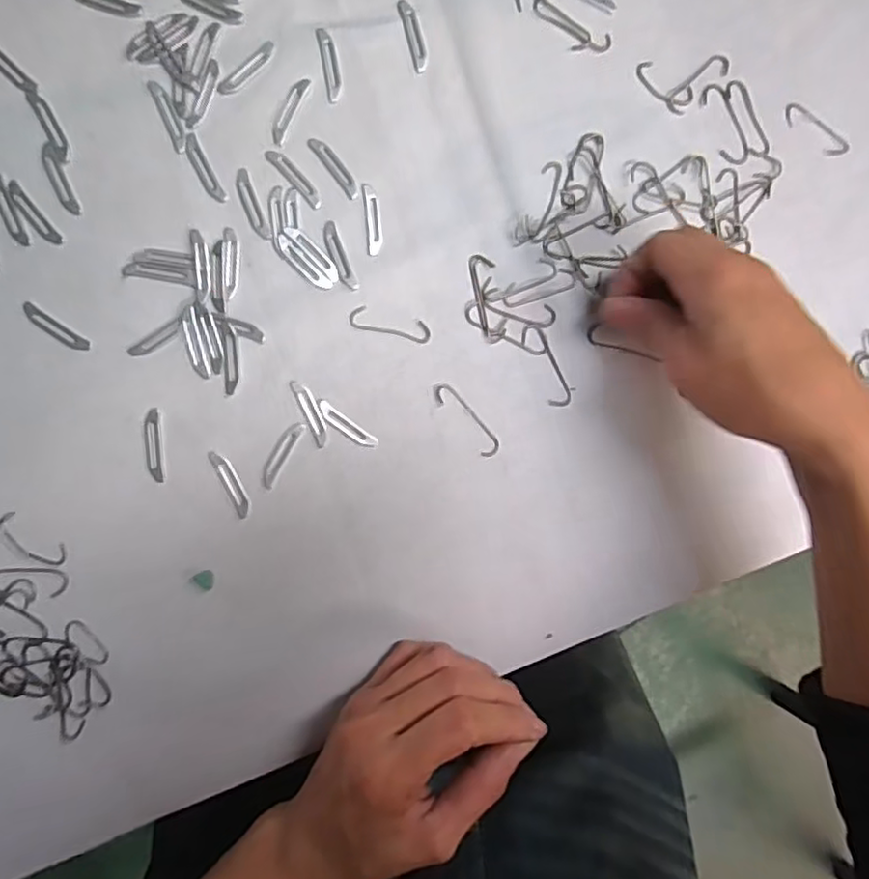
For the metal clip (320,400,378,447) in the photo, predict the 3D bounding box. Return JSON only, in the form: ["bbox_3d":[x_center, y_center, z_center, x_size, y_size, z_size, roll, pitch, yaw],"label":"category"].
[{"bbox_3d":[-0.042,-0.007,0.306,0.033,0.004,0.007,38,86,-7],"label":"metal clip"}]

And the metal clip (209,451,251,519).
[{"bbox_3d":[-0.096,0.021,0.299,0.008,0.004,0.033,-27,94,-7],"label":"metal clip"}]

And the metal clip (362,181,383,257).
[{"bbox_3d":[-0.030,-0.107,0.310,0.008,0.004,0.034,-5,92,-8],"label":"metal clip"}]

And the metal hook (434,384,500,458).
[{"bbox_3d":[0.017,-0.010,0.315,0.012,0.004,0.044,-40,96,-6],"label":"metal hook"}]

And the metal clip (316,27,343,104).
[{"bbox_3d":[-0.050,-0.181,0.305,0.008,0.004,0.035,-10,92,-8],"label":"metal clip"}]

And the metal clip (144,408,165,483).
[{"bbox_3d":[-0.129,0.003,0.294,0.007,0.004,0.034,-5,92,-8],"label":"metal clip"}]

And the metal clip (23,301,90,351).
[{"bbox_3d":[-0.172,-0.050,0.288,0.033,0.004,0.008,35,86,-7],"label":"metal clip"}]

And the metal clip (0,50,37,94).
[{"bbox_3d":[-0.194,-0.169,0.286,0.032,0.004,0.007,45,85,-6],"label":"metal clip"}]

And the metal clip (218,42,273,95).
[{"bbox_3d":[-0.089,-0.177,0.301,0.007,0.004,0.033,45,85,-6],"label":"metal clip"}]

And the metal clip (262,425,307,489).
[{"bbox_3d":[-0.074,0.007,0.304,0.008,0.004,0.034,31,86,-7],"label":"metal clip"}]

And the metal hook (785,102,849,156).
[{"bbox_3d":[0.207,-0.167,0.343,0.041,0.004,0.013,30,87,-7],"label":"metal hook"}]

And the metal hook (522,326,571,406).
[{"bbox_3d":[0.057,-0.037,0.322,0.012,0.004,0.043,-25,94,-7],"label":"metal hook"}]

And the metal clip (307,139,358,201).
[{"bbox_3d":[-0.048,-0.132,0.307,0.008,0.004,0.034,-39,96,-6],"label":"metal clip"}]

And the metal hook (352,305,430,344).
[{"bbox_3d":[-0.021,-0.056,0.310,0.040,0.004,0.011,13,89,-8],"label":"metal hook"}]

